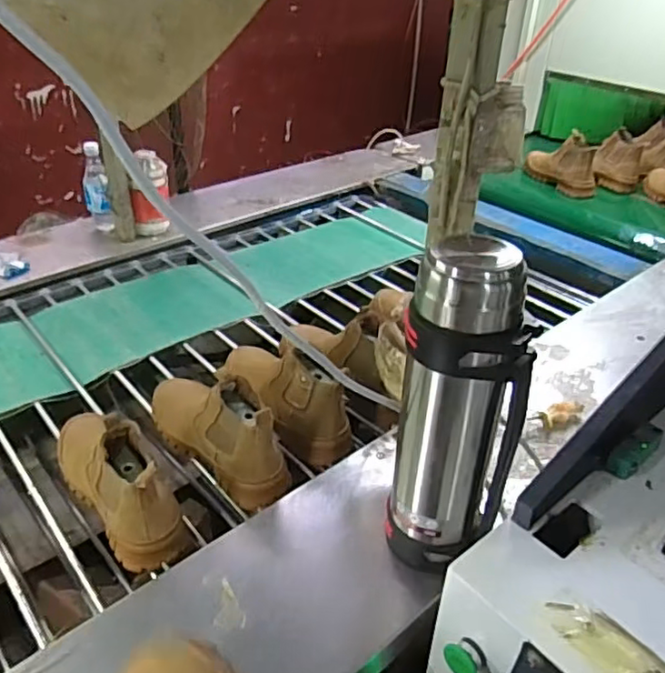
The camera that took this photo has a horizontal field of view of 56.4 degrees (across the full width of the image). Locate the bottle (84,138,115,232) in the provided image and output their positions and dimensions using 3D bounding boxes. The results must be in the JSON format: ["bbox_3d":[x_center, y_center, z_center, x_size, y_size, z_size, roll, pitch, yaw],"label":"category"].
[{"bbox_3d":[-0.574,-0.353,1.507,0.057,0.202,0.064,-11,39,-18],"label":"bottle"}]

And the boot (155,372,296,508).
[{"bbox_3d":[-0.181,0.115,0.917,0.279,0.144,0.089,32,45,34],"label":"boot"}]

